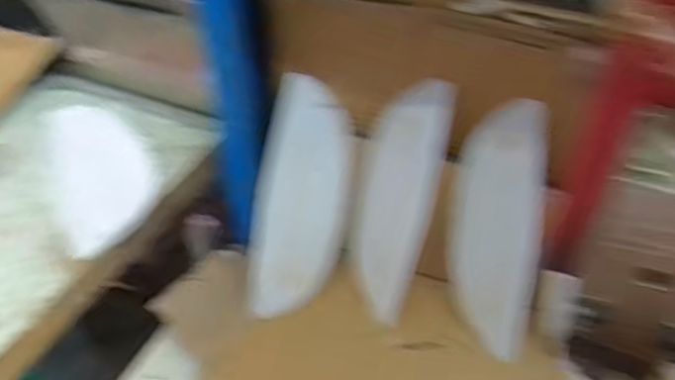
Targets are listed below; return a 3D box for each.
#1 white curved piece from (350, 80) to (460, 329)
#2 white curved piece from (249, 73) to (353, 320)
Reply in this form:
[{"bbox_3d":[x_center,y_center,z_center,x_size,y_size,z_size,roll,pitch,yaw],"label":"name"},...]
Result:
[{"bbox_3d":[0.049,0.009,0.563,0.073,0.215,0.016,17,9,32],"label":"white curved piece"},{"bbox_3d":[-0.031,0.007,0.585,0.076,0.210,0.035,8,0,10],"label":"white curved piece"}]

